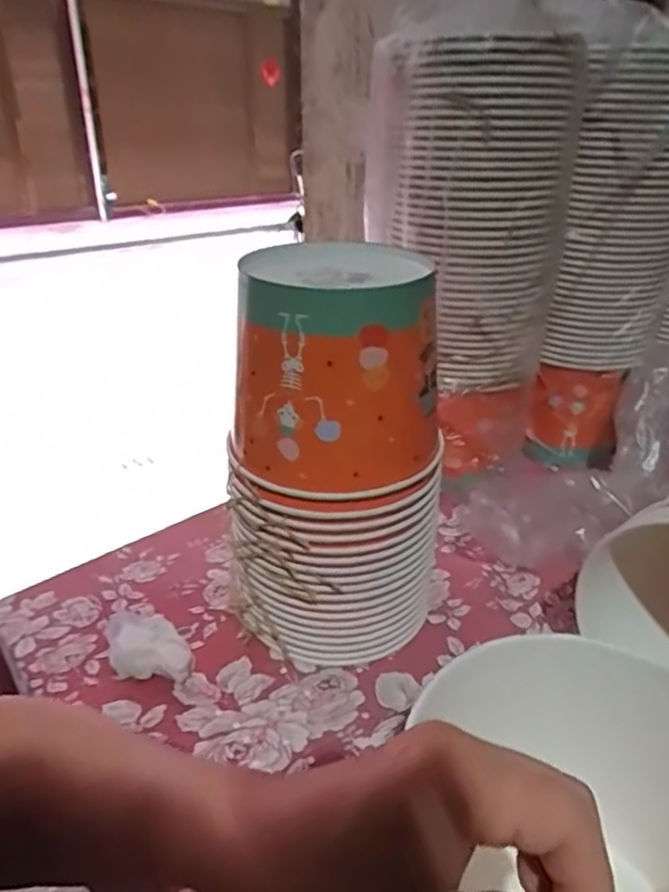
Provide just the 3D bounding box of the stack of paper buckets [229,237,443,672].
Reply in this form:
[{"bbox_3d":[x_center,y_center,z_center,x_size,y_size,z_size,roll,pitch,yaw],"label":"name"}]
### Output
[{"bbox_3d":[-0.003,0.009,0.473,0.154,0.293,0.128,9,29,18],"label":"stack of paper buckets"}]

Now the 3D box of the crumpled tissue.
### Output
[{"bbox_3d":[-0.150,0.152,0.503,0.054,0.025,0.098,-14,31,-24],"label":"crumpled tissue"}]

